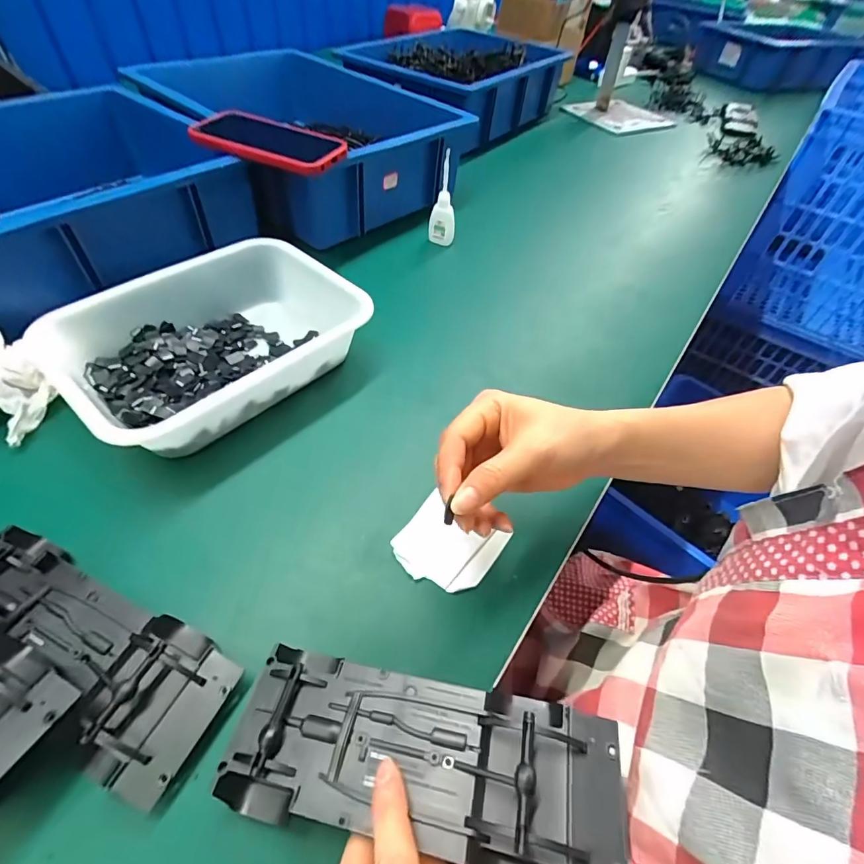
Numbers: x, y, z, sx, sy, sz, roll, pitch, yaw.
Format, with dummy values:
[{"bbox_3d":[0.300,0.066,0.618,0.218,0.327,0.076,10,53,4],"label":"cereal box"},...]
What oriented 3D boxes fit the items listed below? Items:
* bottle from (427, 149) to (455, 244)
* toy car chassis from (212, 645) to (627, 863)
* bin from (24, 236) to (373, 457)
[{"bbox_3d":[0.015,-0.309,0.585,0.034,0.107,0.040,3,51,-4],"label":"bottle"},{"bbox_3d":[-0.007,0.163,0.219,0.192,0.034,0.075,6,51,13],"label":"toy car chassis"},{"bbox_3d":[-0.200,-0.088,0.407,0.179,0.059,0.240,38,57,23],"label":"bin"}]

